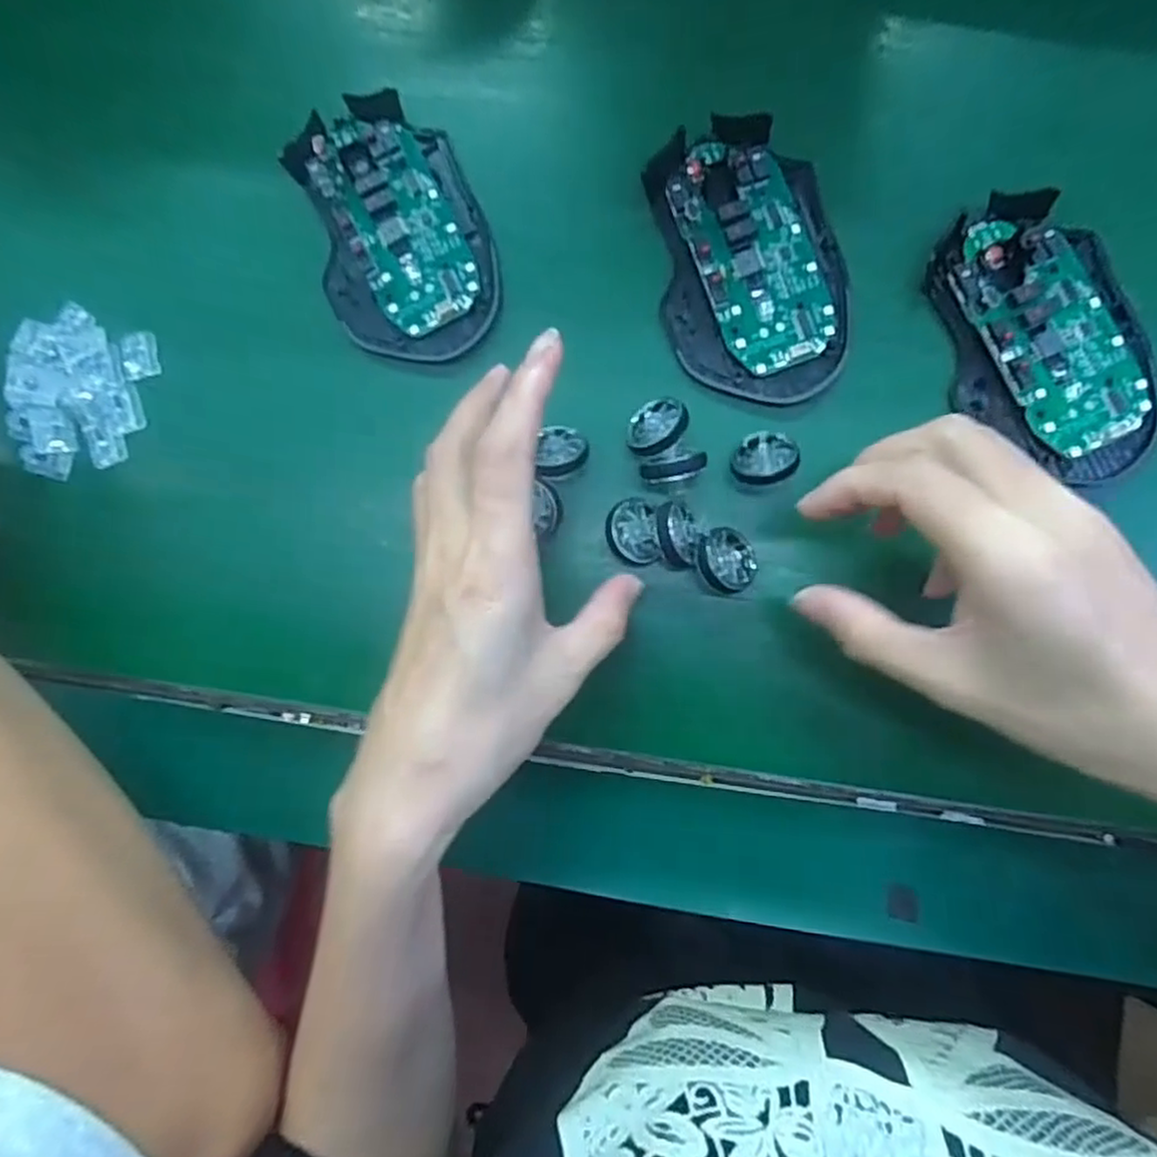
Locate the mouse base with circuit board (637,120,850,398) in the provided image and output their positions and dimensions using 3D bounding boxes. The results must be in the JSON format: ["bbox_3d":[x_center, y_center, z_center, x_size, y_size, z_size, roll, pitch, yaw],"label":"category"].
[{"bbox_3d":[0.070,-0.129,0.283,0.070,0.019,0.113,-10,87,2],"label":"mouse base with circuit board"}]

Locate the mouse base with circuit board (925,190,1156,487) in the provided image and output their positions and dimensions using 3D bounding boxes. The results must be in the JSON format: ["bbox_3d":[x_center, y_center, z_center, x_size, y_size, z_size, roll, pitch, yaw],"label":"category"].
[{"bbox_3d":[0.184,-0.094,0.270,0.070,0.013,0.113,-24,86,1],"label":"mouse base with circuit board"}]

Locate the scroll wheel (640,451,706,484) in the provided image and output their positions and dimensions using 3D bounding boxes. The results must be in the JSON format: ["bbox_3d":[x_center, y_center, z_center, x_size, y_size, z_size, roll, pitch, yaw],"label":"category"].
[{"bbox_3d":[0.038,-0.044,0.281,0.026,0.020,0.010,-11,87,2],"label":"scroll wheel"}]

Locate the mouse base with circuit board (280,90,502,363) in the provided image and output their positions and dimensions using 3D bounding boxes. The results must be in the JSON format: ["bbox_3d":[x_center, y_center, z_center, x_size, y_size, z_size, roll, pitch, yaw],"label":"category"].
[{"bbox_3d":[-0.078,-0.147,0.293,0.070,0.026,0.112,-19,86,2],"label":"mouse base with circuit board"}]

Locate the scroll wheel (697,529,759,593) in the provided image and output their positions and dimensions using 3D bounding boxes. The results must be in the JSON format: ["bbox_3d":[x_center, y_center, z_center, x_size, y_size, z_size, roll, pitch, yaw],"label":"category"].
[{"bbox_3d":[0.060,-0.007,0.276,0.027,0.005,0.025,2,81,-14],"label":"scroll wheel"}]

